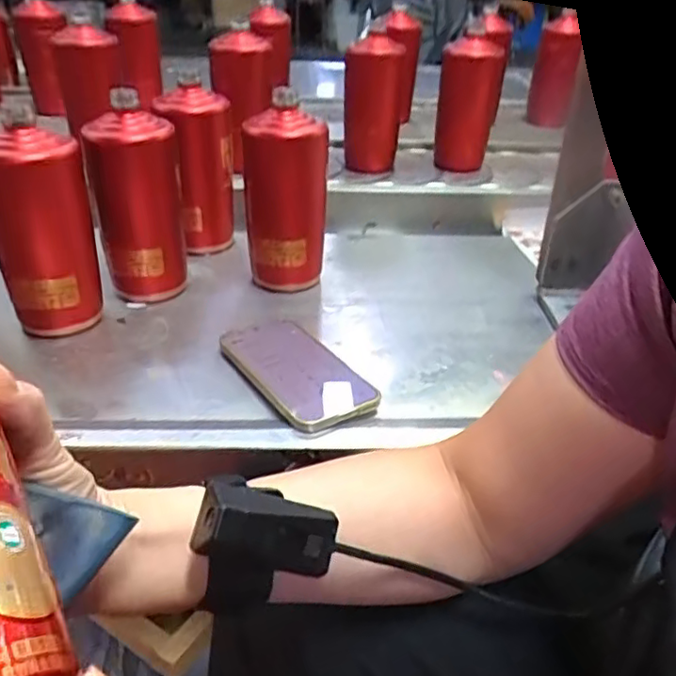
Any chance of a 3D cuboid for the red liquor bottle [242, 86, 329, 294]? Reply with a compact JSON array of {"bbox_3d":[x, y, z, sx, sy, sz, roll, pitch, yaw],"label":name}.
[{"bbox_3d":[-0.052,-0.143,0.644,0.065,0.186,0.076,-27,44,-36],"label":"red liquor bottle"}]

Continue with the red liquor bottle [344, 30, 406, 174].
[{"bbox_3d":[0.050,-0.341,0.916,0.081,0.179,0.076,6,33,4],"label":"red liquor bottle"}]

